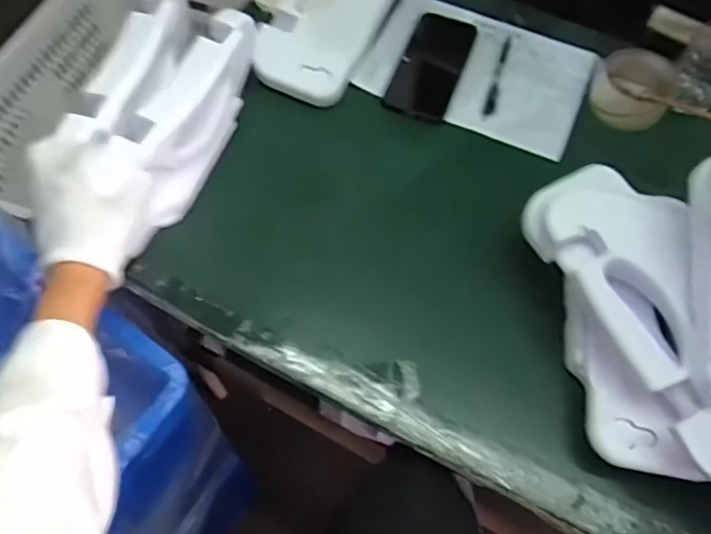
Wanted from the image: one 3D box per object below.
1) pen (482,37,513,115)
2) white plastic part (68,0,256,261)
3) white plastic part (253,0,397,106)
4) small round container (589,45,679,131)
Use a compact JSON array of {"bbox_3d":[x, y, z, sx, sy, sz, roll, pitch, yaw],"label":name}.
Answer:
[{"bbox_3d":[0.184,-0.248,0.714,0.015,0.013,0.138,16,62,7],"label":"pen"},{"bbox_3d":[-0.177,-0.165,0.558,0.099,0.130,0.225,9,62,3],"label":"white plastic part"},{"bbox_3d":[-0.030,-0.327,0.694,0.118,0.049,0.279,23,76,10],"label":"white plastic part"},{"bbox_3d":[0.369,-0.240,0.725,0.101,0.063,0.117,33,65,15],"label":"small round container"}]

